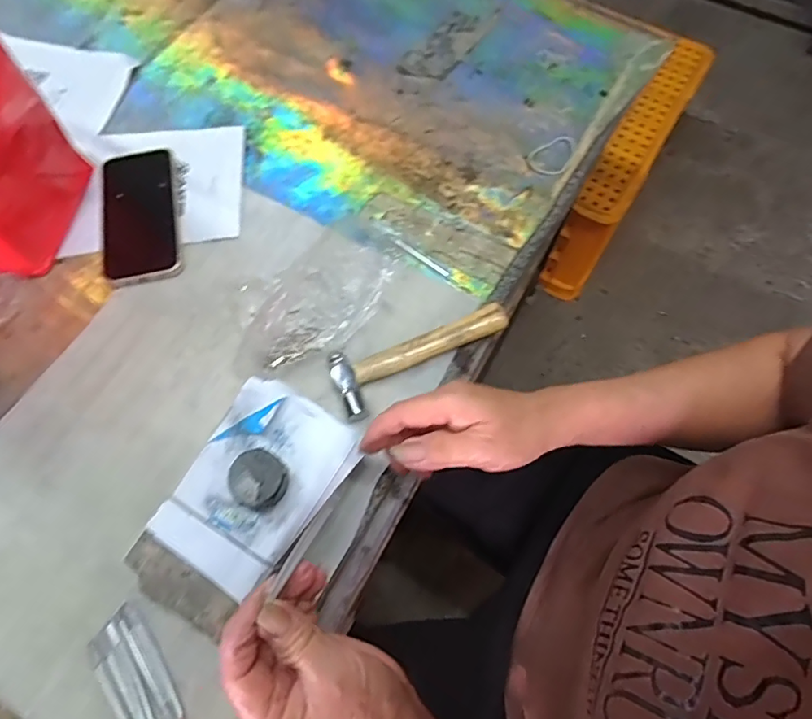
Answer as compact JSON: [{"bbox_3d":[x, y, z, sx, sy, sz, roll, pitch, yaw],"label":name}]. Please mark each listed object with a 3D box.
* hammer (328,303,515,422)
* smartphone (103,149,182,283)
[{"bbox_3d":[0.015,0.000,0.452,0.157,0.023,0.059,-18,70,-7],"label":"hammer"},{"bbox_3d":[-0.259,-0.141,0.515,0.071,0.009,0.150,-12,69,-4],"label":"smartphone"}]

